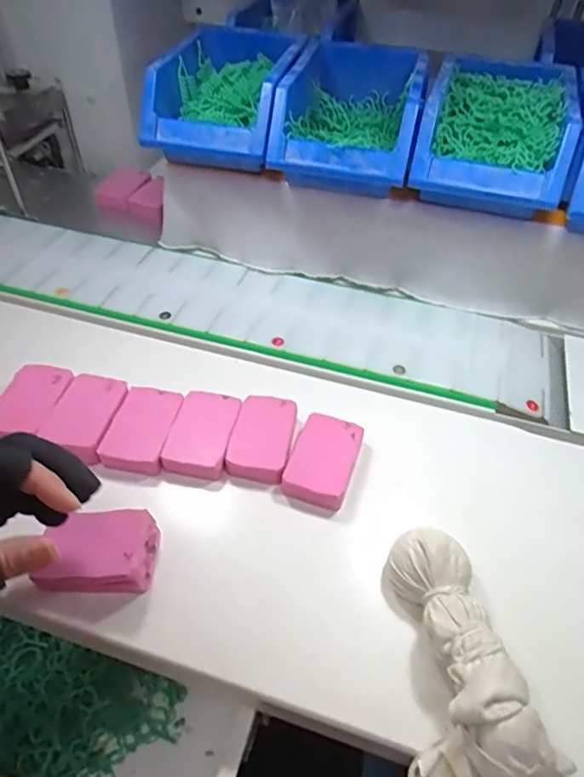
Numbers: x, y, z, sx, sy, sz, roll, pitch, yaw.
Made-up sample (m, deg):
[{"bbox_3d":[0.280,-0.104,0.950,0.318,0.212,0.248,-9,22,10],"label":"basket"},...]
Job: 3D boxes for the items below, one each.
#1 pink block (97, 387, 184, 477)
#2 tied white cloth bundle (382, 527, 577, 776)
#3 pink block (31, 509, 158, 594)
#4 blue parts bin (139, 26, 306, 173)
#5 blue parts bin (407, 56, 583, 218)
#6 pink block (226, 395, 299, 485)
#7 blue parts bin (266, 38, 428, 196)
[{"bbox_3d":[-0.116,0.031,0.411,0.045,0.015,0.073,8,48,7],"label":"pink block"},{"bbox_3d":[0.089,0.151,0.292,0.064,0.052,0.158,-7,48,-7],"label":"tied white cloth bundle"},{"bbox_3d":[-0.123,0.104,0.335,0.067,0.027,0.048,-2,48,-2],"label":"pink block"},{"bbox_3d":[-0.058,-0.307,0.543,0.125,0.076,0.211,10,49,9],"label":"blue parts bin"},{"bbox_3d":[0.185,-0.237,0.481,0.125,0.070,0.173,13,49,11],"label":"blue parts bin"},{"bbox_3d":[-0.022,0.037,0.407,0.045,0.015,0.071,8,48,7],"label":"pink block"},{"bbox_3d":[0.061,-0.272,0.514,0.127,0.074,0.206,11,49,10],"label":"blue parts bin"}]

